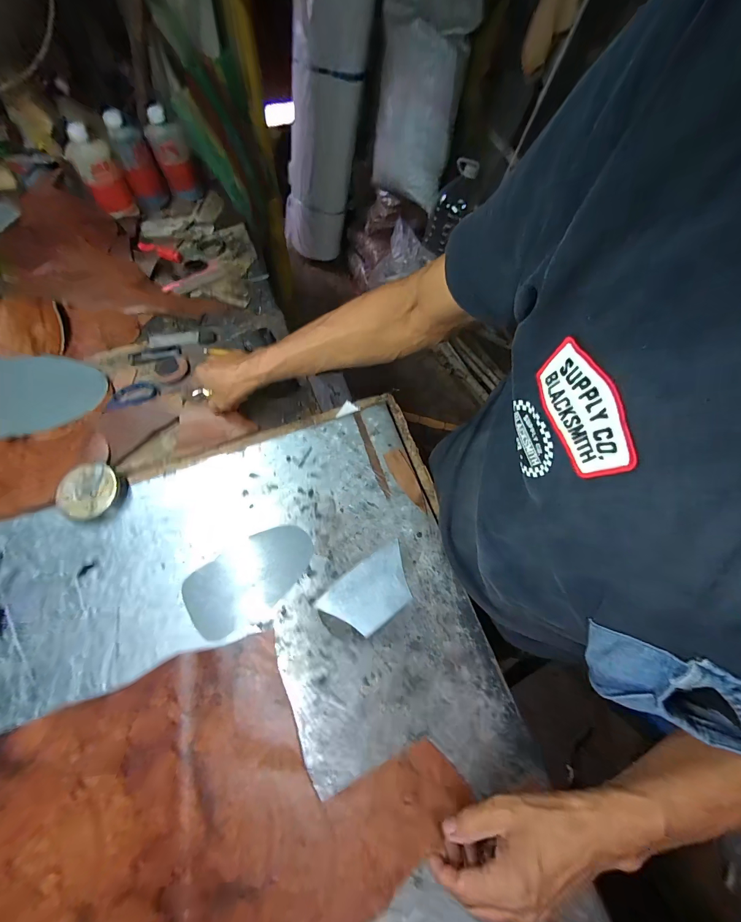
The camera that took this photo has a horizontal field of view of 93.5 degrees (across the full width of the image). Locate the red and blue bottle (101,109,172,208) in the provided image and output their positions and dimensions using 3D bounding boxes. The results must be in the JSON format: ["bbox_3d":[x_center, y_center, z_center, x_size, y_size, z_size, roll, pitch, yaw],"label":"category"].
[{"bbox_3d":[-0.484,-0.618,0.724,0.070,0.141,0.055,-28,72,-16],"label":"red and blue bottle"}]

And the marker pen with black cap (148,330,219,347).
[{"bbox_3d":[-0.335,-0.219,0.619,0.115,0.015,0.028,-3,65,-4],"label":"marker pen with black cap"}]

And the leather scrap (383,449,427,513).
[{"bbox_3d":[0.052,0.027,0.492,0.027,0.004,0.095,-29,74,-4],"label":"leather scrap"}]

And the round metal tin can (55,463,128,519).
[{"bbox_3d":[-0.375,0.042,0.470,0.071,0.034,0.074,2,66,-5],"label":"round metal tin can"}]

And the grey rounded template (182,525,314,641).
[{"bbox_3d":[-0.153,0.145,0.448,0.162,0.004,0.090,-36,71,-15],"label":"grey rounded template"}]

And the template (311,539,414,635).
[{"bbox_3d":[0.001,0.165,0.439,0.119,0.004,0.072,-35,72,-15],"label":"template"}]

